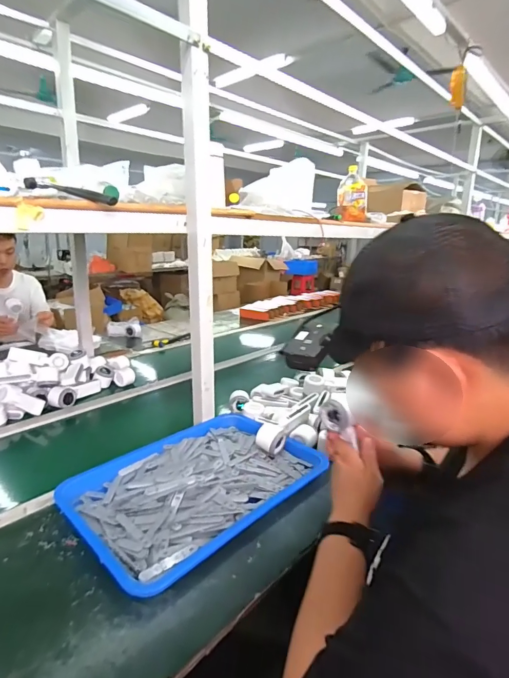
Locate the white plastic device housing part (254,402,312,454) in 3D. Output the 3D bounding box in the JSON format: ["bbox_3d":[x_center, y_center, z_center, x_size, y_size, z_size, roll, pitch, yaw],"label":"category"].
[{"bbox_3d":[0.071,0.213,0.933,0.044,0.054,0.166,16,33,42],"label":"white plastic device housing part"}]

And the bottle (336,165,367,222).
[{"bbox_3d":[0.373,-0.546,1.485,0.106,0.184,0.070,2,16,3],"label":"bottle"}]

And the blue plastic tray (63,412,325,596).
[{"bbox_3d":[-0.119,0.286,0.792,0.453,0.049,0.355,-14,22,-43],"label":"blue plastic tray"}]

